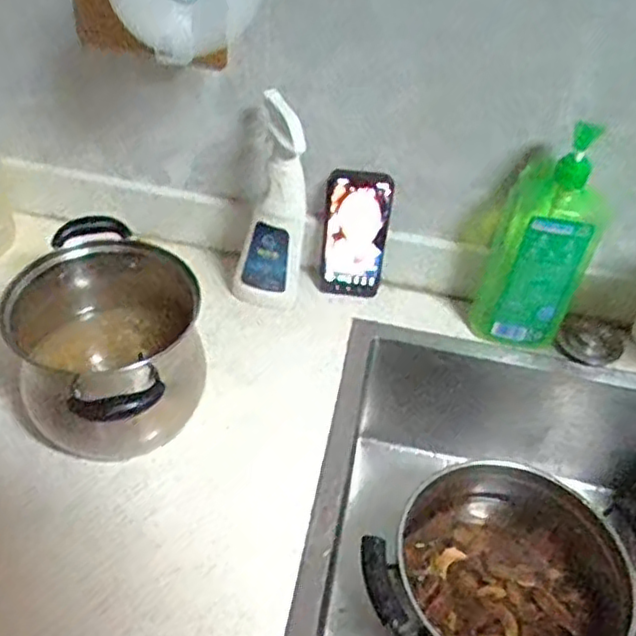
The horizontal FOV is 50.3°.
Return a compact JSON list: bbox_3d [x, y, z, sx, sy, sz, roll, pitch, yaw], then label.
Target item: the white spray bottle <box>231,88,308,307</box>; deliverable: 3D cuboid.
[{"bbox_3d":[-0.059,-0.134,0.828,0.086,0.262,0.079,4,45,-3],"label":"white spray bottle"}]

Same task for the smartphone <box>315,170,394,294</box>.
[{"bbox_3d":[0.048,-0.109,0.896,0.087,0.175,0.016,5,35,0],"label":"smartphone"}]

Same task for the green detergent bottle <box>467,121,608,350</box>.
[{"bbox_3d":[0.269,-0.084,0.813,0.112,0.286,0.075,21,47,14],"label":"green detergent bottle"}]

